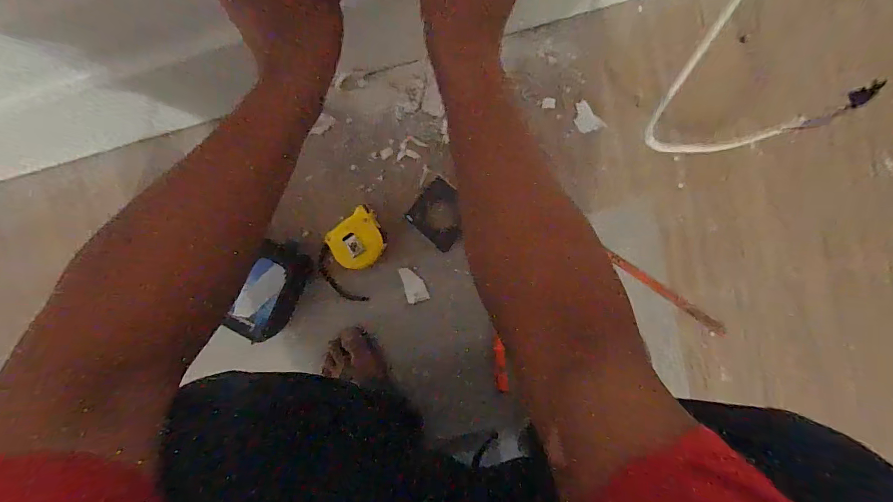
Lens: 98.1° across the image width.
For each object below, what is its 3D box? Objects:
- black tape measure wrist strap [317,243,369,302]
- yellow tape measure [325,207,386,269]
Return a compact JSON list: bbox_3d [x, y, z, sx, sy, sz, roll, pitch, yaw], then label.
[{"bbox_3d":[-0.167,0.042,0.602,0.033,0.004,0.108,-35,104,0],"label":"black tape measure wrist strap"},{"bbox_3d":[-0.129,-0.015,0.584,0.081,0.046,0.074,-37,93,9],"label":"yellow tape measure"}]

